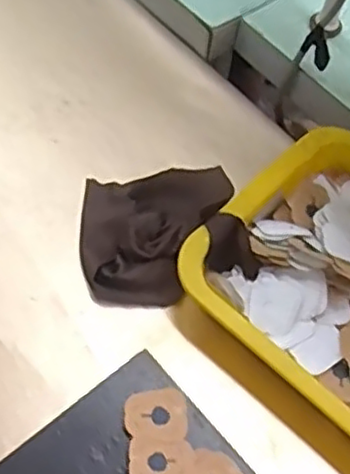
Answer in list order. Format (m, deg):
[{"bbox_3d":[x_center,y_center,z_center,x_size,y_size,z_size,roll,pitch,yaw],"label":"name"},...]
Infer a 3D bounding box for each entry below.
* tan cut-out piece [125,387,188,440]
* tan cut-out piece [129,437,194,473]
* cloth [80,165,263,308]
[{"bbox_3d":[-0.011,0.107,0.416,0.037,0.004,0.033,-2,61,-5],"label":"tan cut-out piece"},{"bbox_3d":[-0.008,0.134,0.400,0.036,0.005,0.030,2,60,-3],"label":"tan cut-out piece"},{"bbox_3d":[-0.009,-0.009,0.490,0.115,0.036,0.105,-6,61,-7],"label":"cloth"}]

